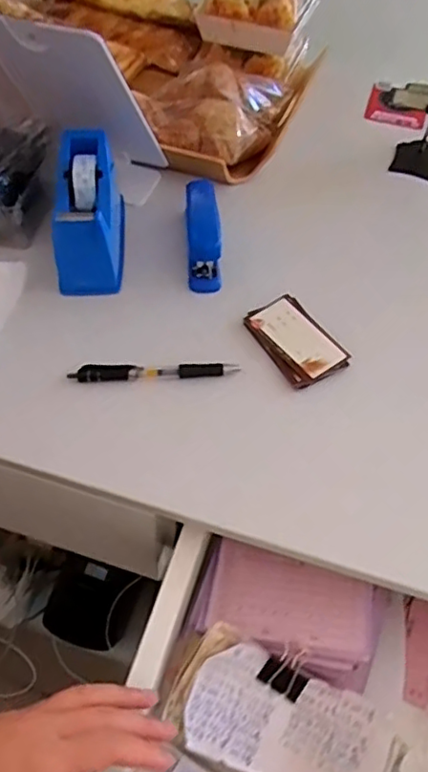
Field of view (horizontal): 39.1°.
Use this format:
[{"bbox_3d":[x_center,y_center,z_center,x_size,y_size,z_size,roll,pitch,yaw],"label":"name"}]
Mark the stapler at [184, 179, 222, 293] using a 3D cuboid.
[{"bbox_3d":[-0.011,-0.155,0.586,0.032,0.057,0.118,-1,62,-5],"label":"stapler"}]

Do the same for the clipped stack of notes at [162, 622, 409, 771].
[{"bbox_3d":[0.050,0.247,0.430,0.162,0.039,0.094,32,76,11],"label":"clipped stack of notes"}]

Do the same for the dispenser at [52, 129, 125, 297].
[{"bbox_3d":[-0.120,-0.166,0.578,0.061,0.113,0.144,0,45,-4],"label":"dispenser"}]

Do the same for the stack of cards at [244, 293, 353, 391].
[{"bbox_3d":[0.072,-0.042,0.537,0.057,0.007,0.092,-30,63,-14],"label":"stack of cards"}]

